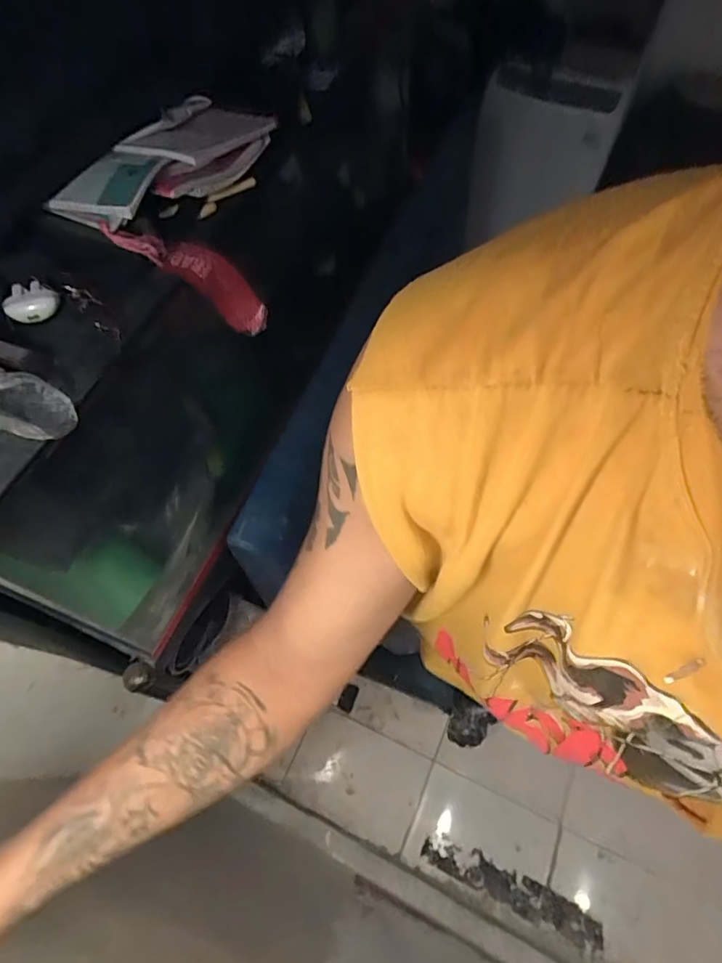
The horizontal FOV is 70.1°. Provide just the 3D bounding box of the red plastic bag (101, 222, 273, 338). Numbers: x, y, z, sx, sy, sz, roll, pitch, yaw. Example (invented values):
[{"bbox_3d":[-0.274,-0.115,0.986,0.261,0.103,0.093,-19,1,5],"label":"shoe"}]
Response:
[{"bbox_3d":[-0.190,-0.245,0.604,0.056,0.202,0.046,-27,59,30],"label":"red plastic bag"}]

